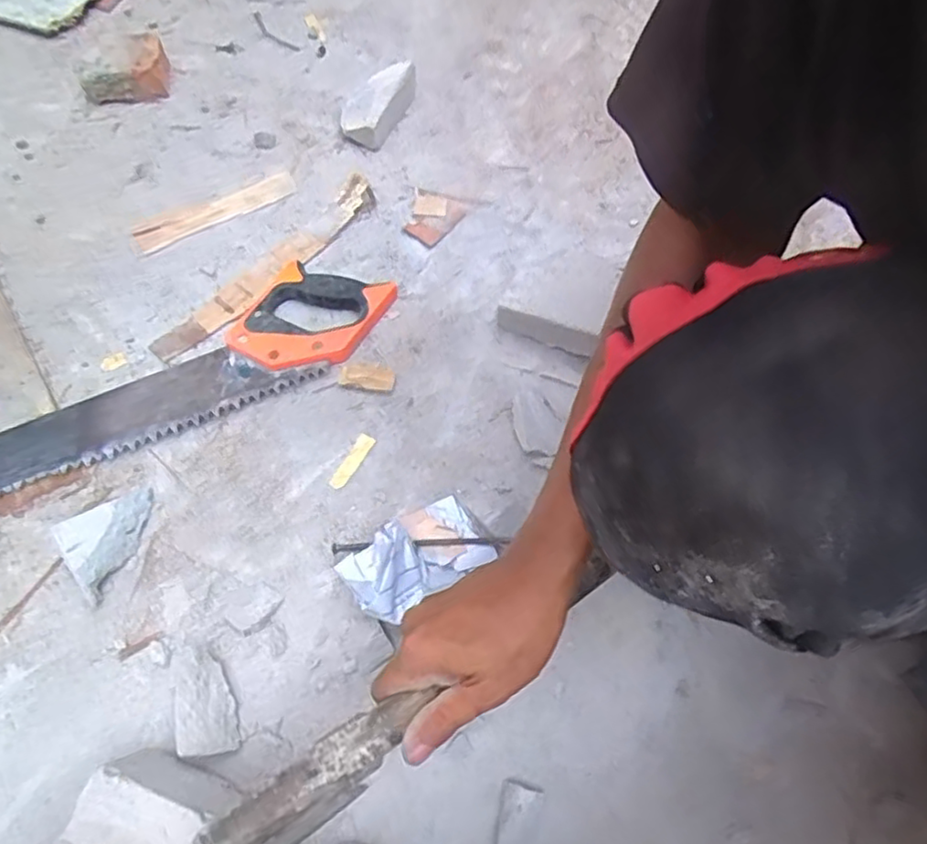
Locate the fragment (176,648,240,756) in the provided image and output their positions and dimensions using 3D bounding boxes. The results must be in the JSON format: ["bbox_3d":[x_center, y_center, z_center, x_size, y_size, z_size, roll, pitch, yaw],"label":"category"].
[{"bbox_3d":[-0.199,0.215,0.513,0.045,0.022,0.072,10,54,-43],"label":"fragment"}]

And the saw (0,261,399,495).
[{"bbox_3d":[-0.325,-0.013,0.633,0.550,0.025,0.110,-28,67,-14],"label":"saw"}]

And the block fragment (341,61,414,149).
[{"bbox_3d":[-0.102,-0.387,0.815,0.060,0.042,0.129,25,65,11],"label":"block fragment"}]

